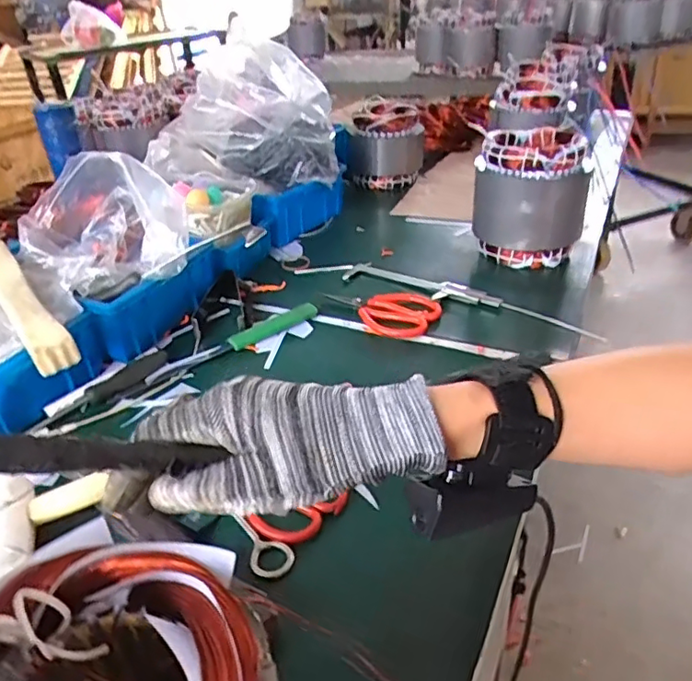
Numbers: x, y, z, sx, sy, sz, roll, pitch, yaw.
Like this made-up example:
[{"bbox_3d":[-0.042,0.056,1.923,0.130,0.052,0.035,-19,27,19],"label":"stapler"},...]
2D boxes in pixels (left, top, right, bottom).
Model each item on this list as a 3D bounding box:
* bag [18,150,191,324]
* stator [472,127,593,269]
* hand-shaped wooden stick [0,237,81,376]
[{"bbox_3d":[-0.322,-0.161,0.758,0.199,0.114,0.276,-24,38,-27],"label":"bag"},{"bbox_3d":[0.263,-0.205,0.840,0.144,0.159,0.144,5,35,15],"label":"stator"},{"bbox_3d":[-0.375,-0.055,0.662,0.041,0.050,0.332,-26,39,-29],"label":"hand-shaped wooden stick"}]

